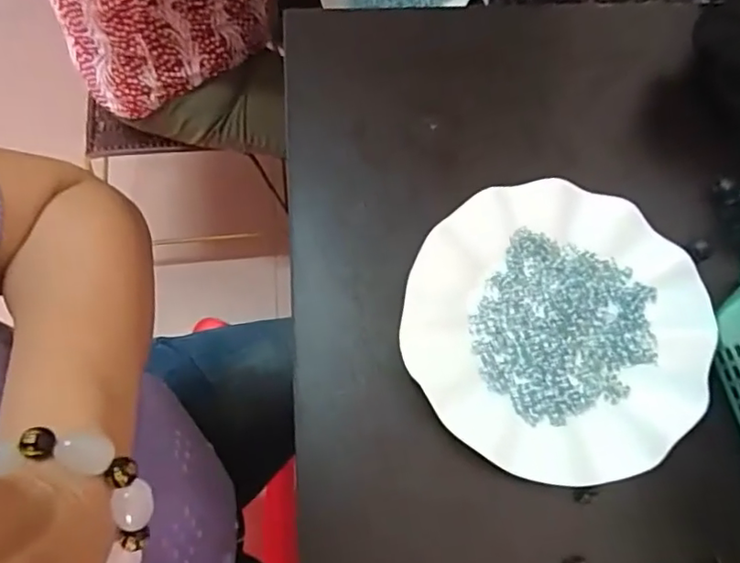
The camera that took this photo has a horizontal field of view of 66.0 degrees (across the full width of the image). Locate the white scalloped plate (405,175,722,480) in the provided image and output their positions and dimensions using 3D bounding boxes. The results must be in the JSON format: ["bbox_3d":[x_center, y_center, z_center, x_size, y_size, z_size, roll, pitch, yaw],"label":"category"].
[{"bbox_3d":[0.113,0.029,0.364,0.179,0.037,0.180,1,72,-2],"label":"white scalloped plate"}]

